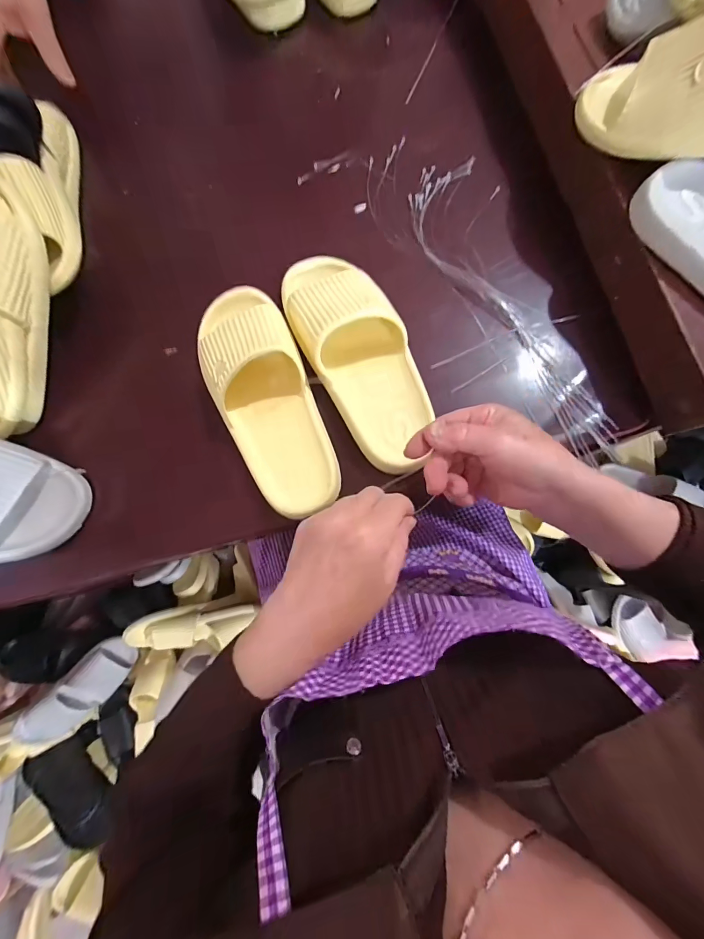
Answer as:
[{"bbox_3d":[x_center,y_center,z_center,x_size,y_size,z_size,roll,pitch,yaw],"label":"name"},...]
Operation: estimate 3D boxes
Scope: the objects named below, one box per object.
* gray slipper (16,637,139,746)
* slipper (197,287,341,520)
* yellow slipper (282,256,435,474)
[{"bbox_3d":[-0.634,0.517,0.872,0.280,0.073,0.118,-47,107,-13],"label":"gray slipper"},{"bbox_3d":[-0.089,-0.078,0.377,0.096,0.055,0.252,-25,80,-3],"label":"slipper"},{"bbox_3d":[0.008,-0.122,0.384,0.101,0.059,0.258,-24,84,-3],"label":"yellow slipper"}]

